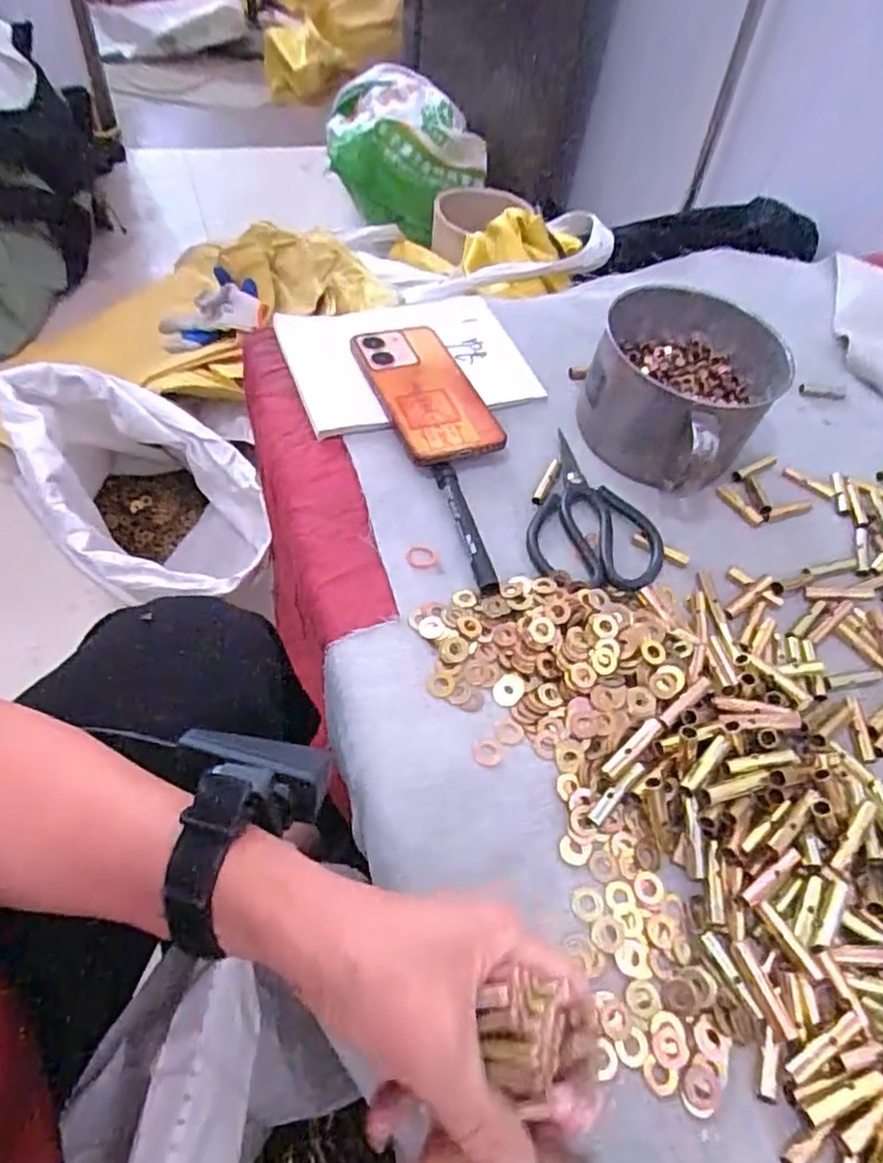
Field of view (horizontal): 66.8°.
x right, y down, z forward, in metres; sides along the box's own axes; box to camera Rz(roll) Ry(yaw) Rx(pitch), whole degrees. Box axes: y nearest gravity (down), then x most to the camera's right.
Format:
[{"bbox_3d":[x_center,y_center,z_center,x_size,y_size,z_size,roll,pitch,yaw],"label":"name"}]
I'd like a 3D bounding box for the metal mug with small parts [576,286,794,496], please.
[{"bbox_3d":[0.183,-0.152,0.538,0.137,0.087,0.157,39,59,20],"label":"metal mug with small parts"}]

